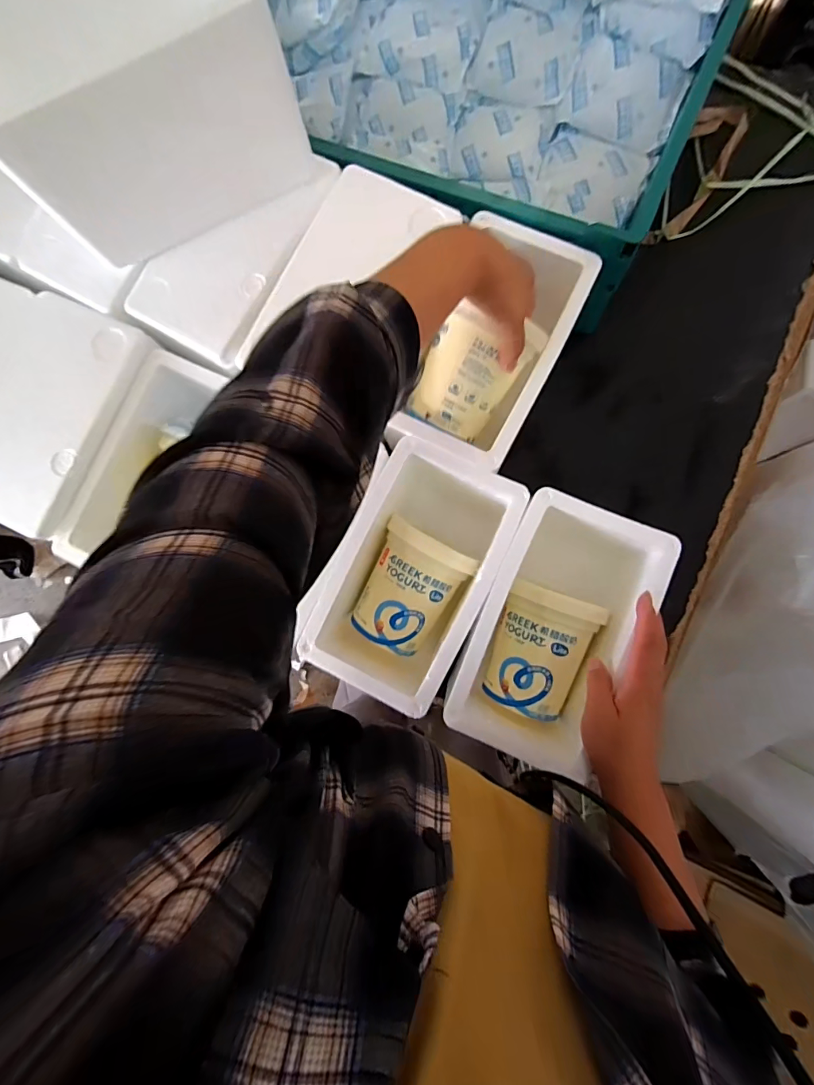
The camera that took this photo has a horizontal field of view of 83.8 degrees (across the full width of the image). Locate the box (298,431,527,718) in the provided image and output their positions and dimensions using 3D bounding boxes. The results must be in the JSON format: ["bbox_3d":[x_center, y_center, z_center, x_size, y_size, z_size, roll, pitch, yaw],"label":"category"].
[{"bbox_3d":[0.007,0.035,0.522,0.158,0.129,0.256,26,87,8],"label":"box"}]

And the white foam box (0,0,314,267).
[{"bbox_3d":[-0.246,-0.419,0.433,0.253,0.164,0.149,-25,81,1],"label":"white foam box"}]

